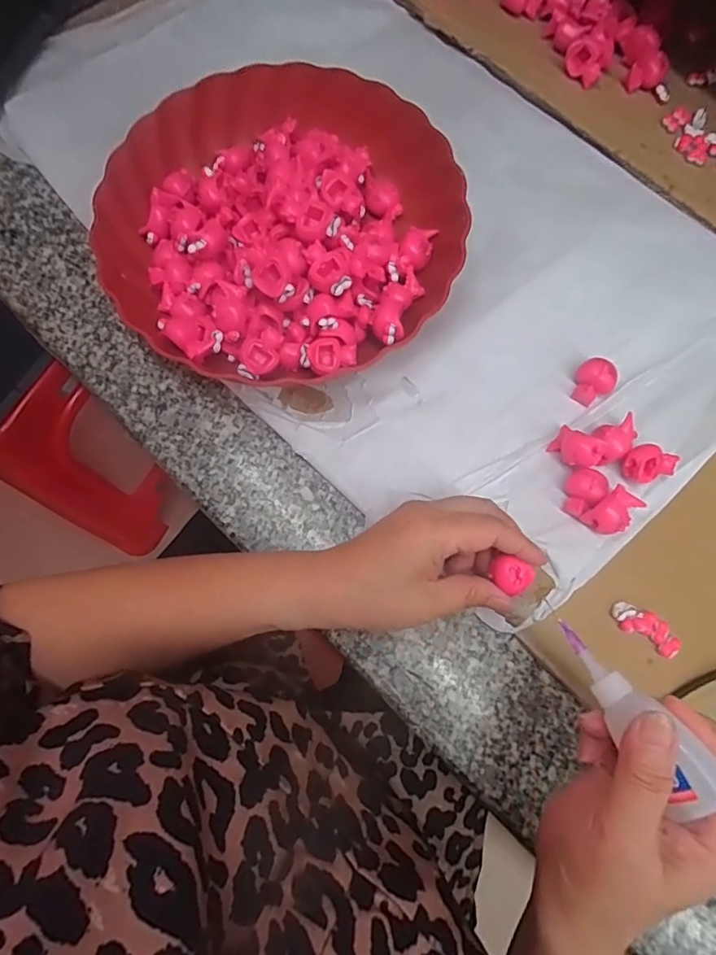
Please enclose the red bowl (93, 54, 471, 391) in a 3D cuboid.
[{"bbox_3d":[-0.052,-0.177,0.366,0.232,0.063,0.227,0,78,0],"label":"red bowl"}]

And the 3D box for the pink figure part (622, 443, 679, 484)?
[{"bbox_3d":[0.187,-0.009,0.343,0.034,0.022,0.023,-9,78,-2],"label":"pink figure part"}]

